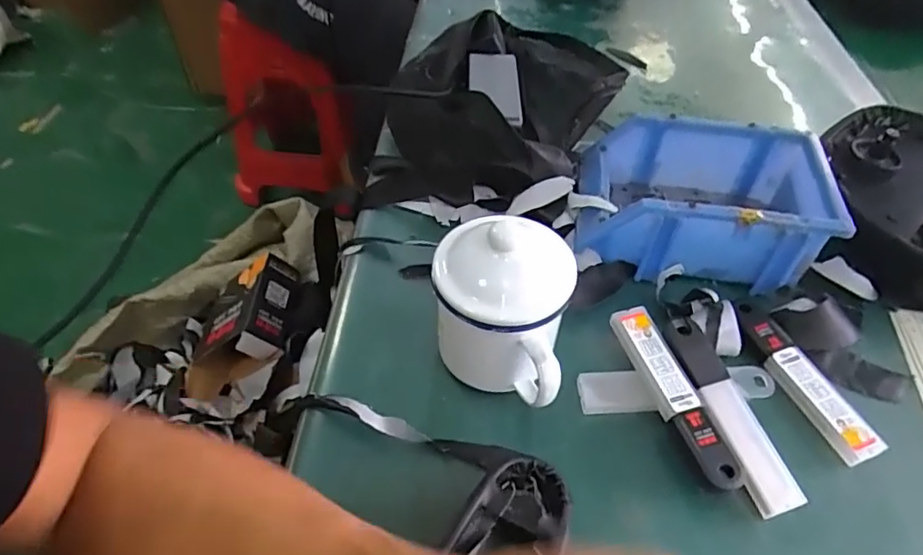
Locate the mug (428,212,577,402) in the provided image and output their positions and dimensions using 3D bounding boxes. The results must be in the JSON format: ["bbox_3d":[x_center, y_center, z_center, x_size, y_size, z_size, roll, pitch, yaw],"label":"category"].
[{"bbox_3d":[0.022,0.023,0.357,0.080,0.111,0.081,1,49,-1],"label":"mug"}]

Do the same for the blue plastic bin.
[{"bbox_3d":[0.186,-0.062,0.460,0.180,0.069,0.124,7,49,4],"label":"blue plastic bin"}]

